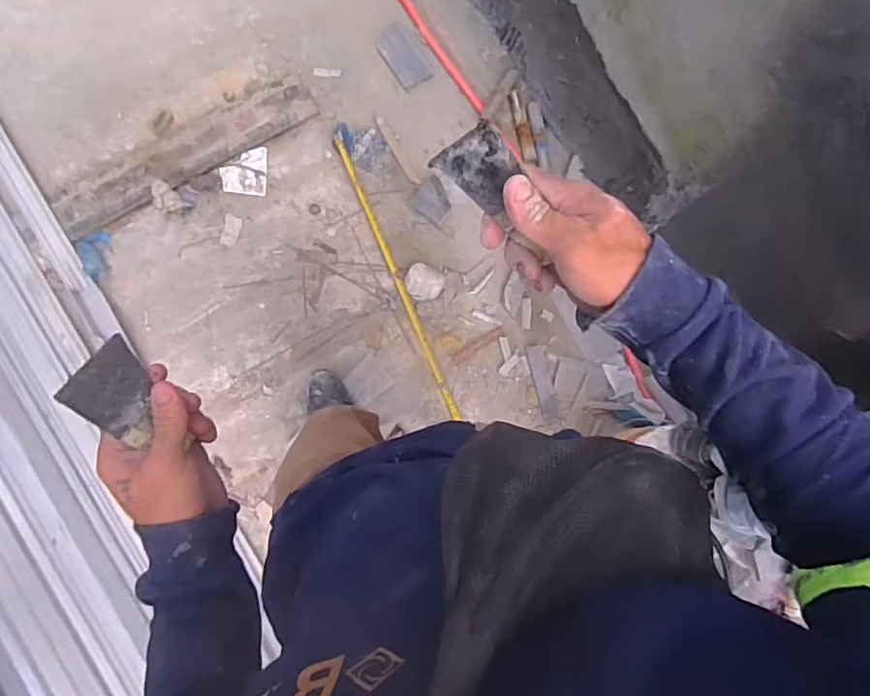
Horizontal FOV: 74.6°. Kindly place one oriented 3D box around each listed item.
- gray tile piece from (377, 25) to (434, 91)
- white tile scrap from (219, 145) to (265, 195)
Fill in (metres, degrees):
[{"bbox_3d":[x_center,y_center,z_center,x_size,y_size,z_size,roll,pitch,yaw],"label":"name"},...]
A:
[{"bbox_3d":[-0.079,-0.783,1.537,0.105,0.019,0.164,-31,88,-8],"label":"gray tile piece"},{"bbox_3d":[-0.496,-0.462,1.485,0.113,0.013,0.123,0,84,-6],"label":"white tile scrap"}]

